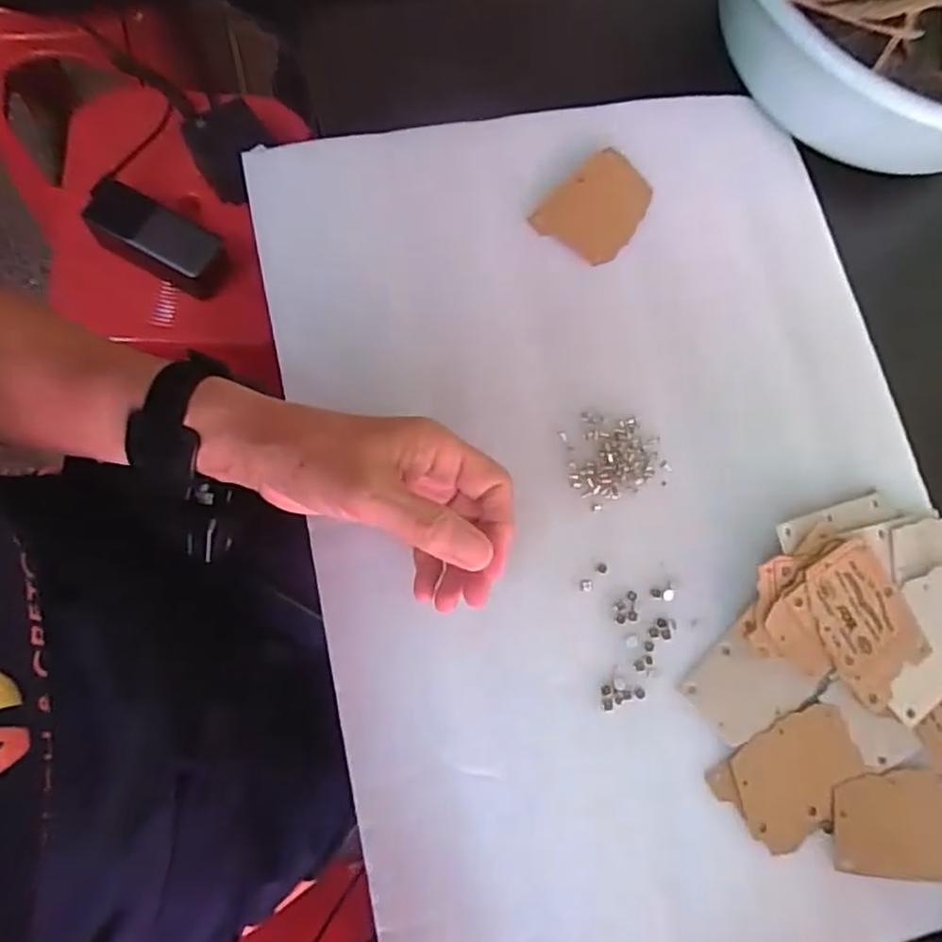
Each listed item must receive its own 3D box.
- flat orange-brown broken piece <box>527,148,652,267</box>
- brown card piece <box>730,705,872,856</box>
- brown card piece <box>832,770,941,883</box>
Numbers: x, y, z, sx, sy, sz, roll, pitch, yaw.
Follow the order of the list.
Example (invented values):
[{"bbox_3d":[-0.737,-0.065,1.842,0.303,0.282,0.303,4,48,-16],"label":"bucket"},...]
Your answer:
[{"bbox_3d":[0.081,-0.167,0.433,0.055,0.009,0.070,44,89,-4],"label":"flat orange-brown broken piece"},{"bbox_3d":[0.177,0.166,0.368,0.073,0.006,0.054,-24,80,-11],"label":"brown card piece"},{"bbox_3d":[0.231,0.191,0.368,0.074,0.005,0.053,7,75,-5],"label":"brown card piece"}]

